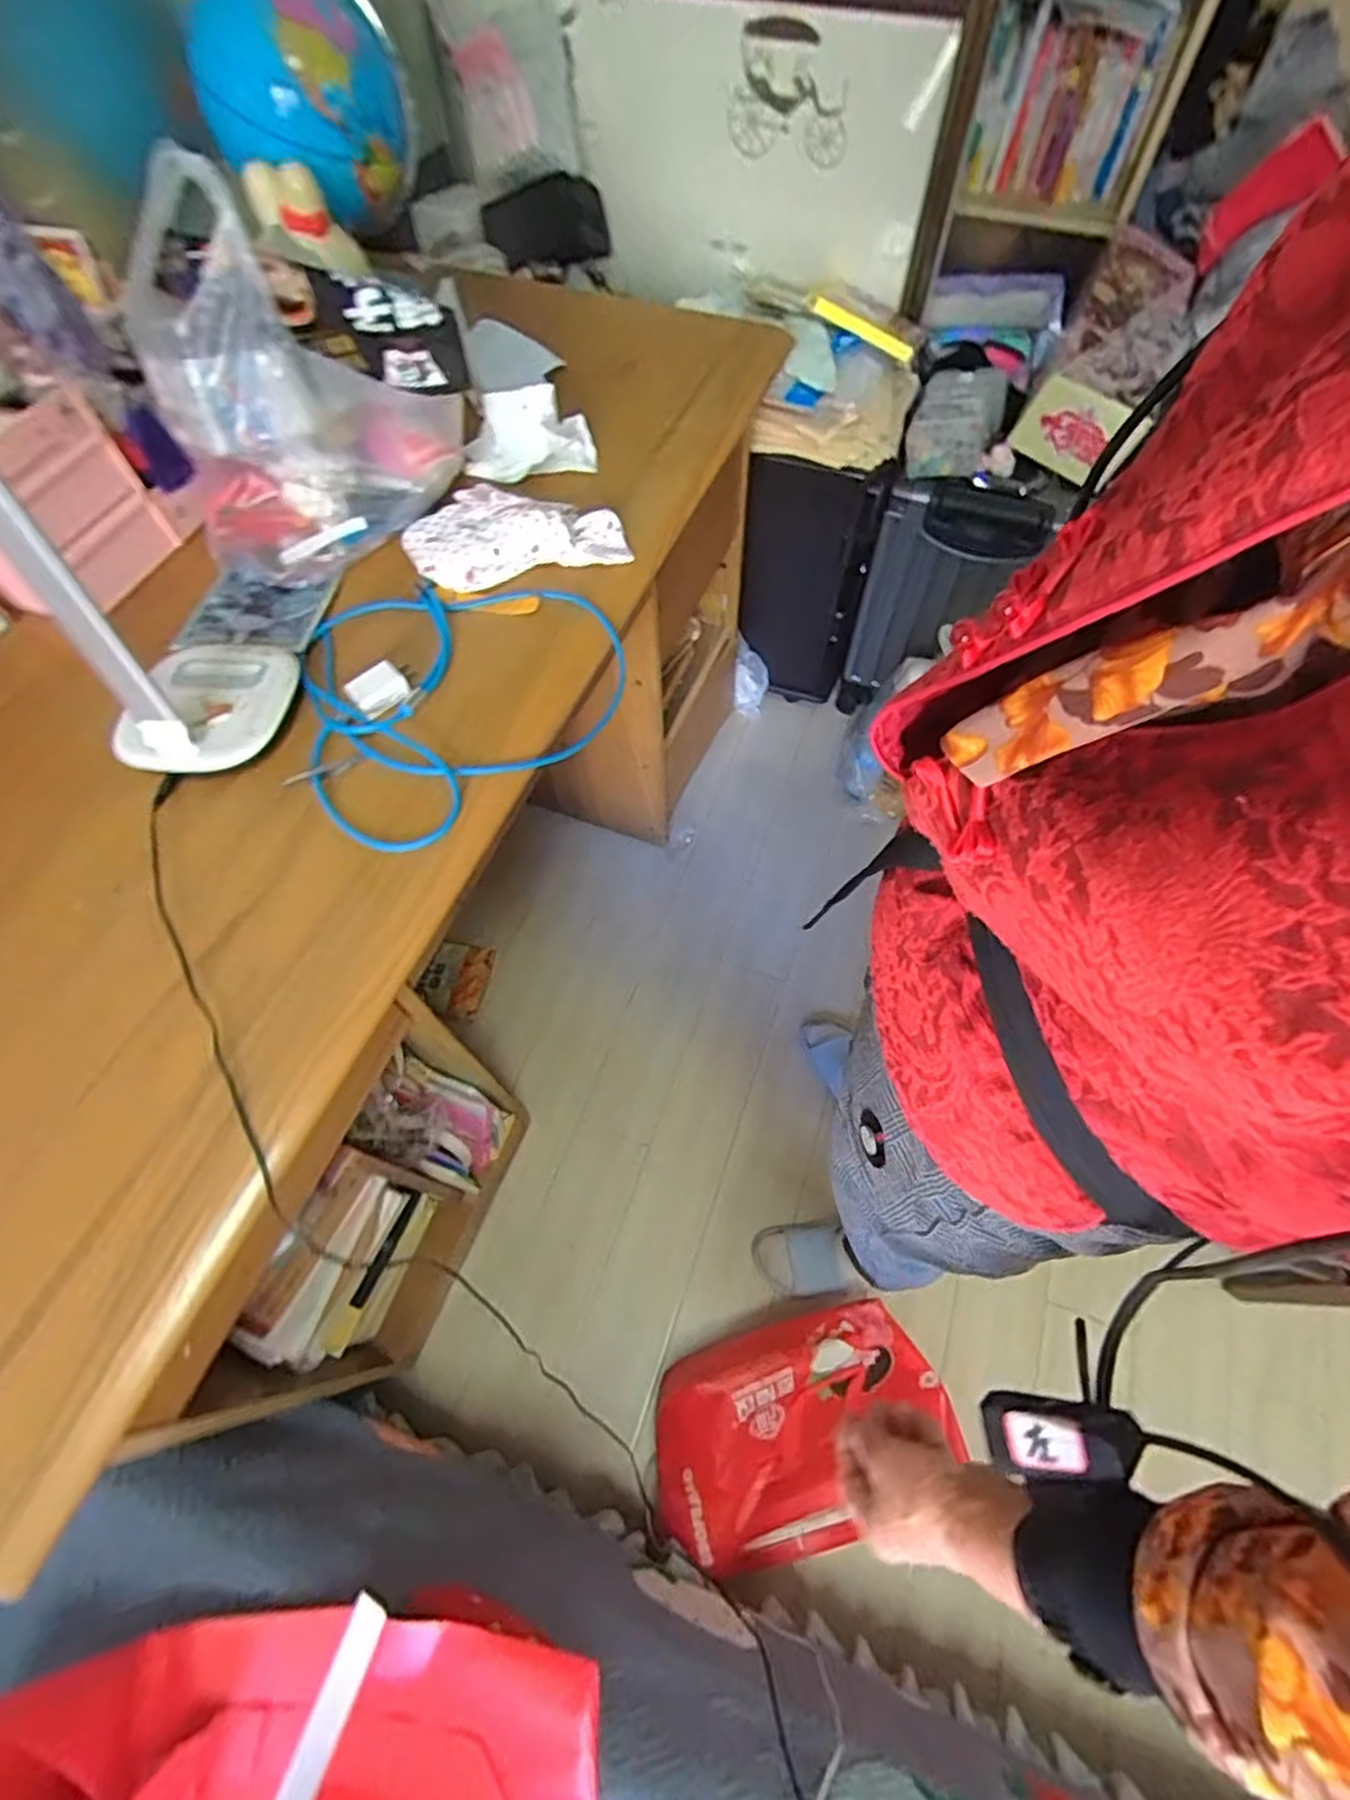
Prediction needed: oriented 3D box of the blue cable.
[{"bbox_3d":[-0.202,-0.207,0.683,0.324,0.030,0.273,-33,67,-15],"label":"blue cable"}]

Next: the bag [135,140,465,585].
[{"bbox_3d":[-0.328,-0.435,0.640,0.246,0.278,0.147,-7,63,-3],"label":"bag"}]

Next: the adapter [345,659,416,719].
[{"bbox_3d":[-0.265,-0.195,0.662,0.060,0.024,0.039,-38,69,-17],"label":"adapter"}]

